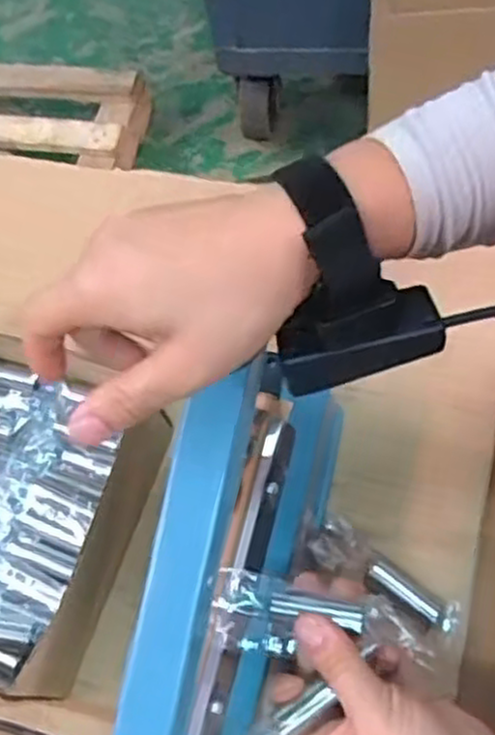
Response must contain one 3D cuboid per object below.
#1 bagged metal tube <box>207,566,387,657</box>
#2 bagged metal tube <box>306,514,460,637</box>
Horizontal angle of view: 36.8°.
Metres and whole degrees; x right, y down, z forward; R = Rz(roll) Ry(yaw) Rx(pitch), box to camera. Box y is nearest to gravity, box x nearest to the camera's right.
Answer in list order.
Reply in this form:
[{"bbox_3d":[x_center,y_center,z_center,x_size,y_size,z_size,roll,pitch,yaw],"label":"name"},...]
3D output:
[{"bbox_3d":[0.025,0.129,0.390,0.091,0.014,0.039,0,64,12],"label":"bagged metal tube"},{"bbox_3d":[0.087,0.130,0.467,0.099,0.018,0.032,27,71,18],"label":"bagged metal tube"}]

